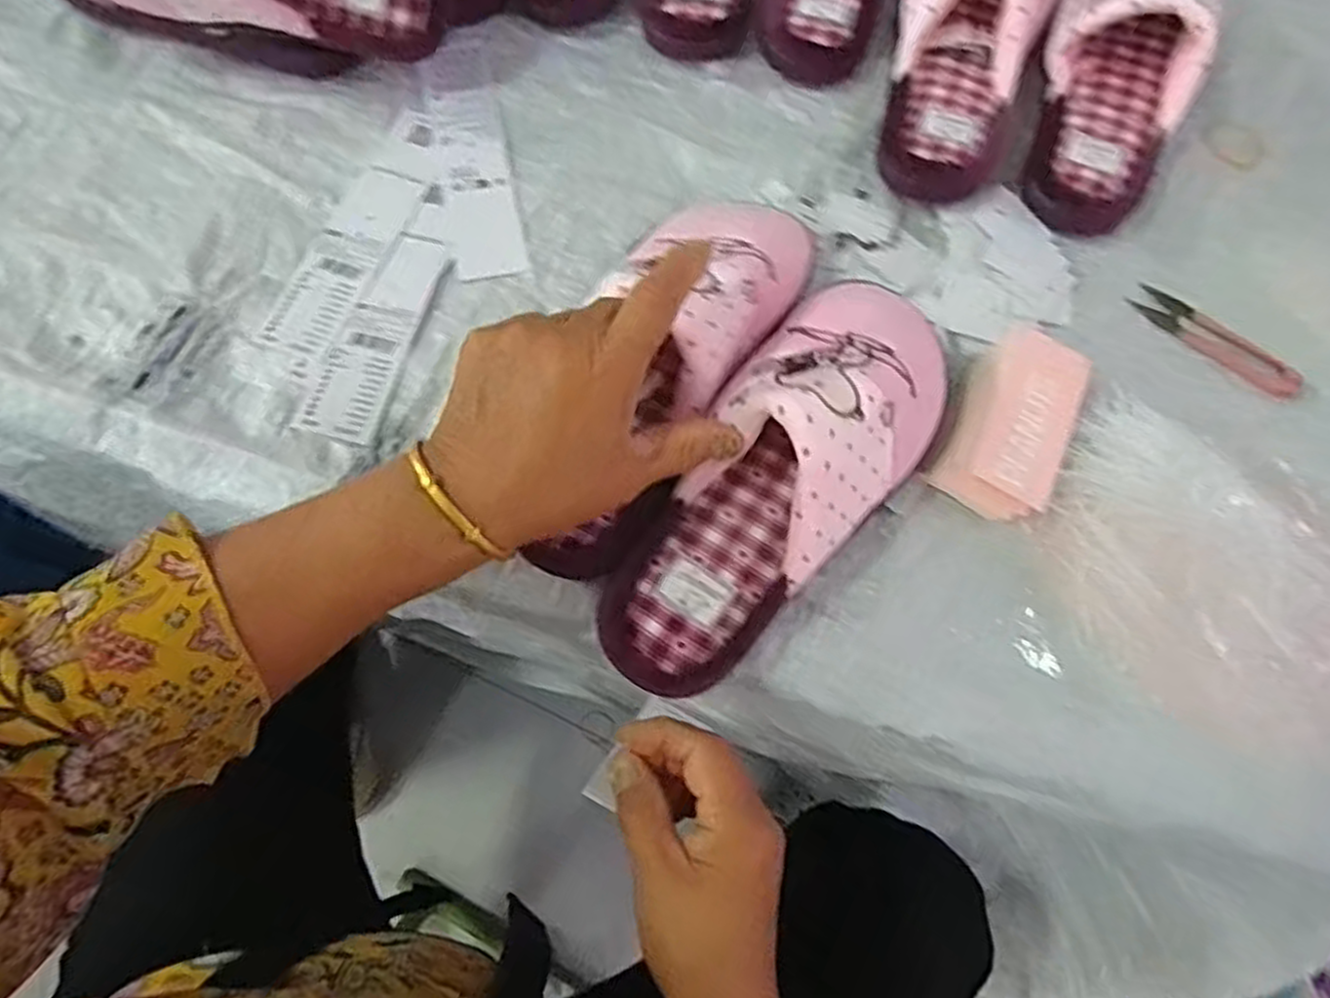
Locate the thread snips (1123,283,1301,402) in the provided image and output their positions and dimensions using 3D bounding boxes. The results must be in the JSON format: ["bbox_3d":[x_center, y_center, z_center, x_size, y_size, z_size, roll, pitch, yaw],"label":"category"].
[{"bbox_3d":[0.333,-0.097,0.452,0.103,0.011,0.026,40,75,10],"label":"thread snips"}]

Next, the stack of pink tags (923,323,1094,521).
[{"bbox_3d":[0.194,-0.044,0.418,0.057,0.028,0.113,28,73,7],"label":"stack of pink tags"}]

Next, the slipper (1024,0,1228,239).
[{"bbox_3d":[0.287,-0.268,0.472,0.096,0.059,0.208,18,85,4],"label":"slipper"}]

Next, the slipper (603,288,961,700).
[{"bbox_3d":[0.056,-0.012,0.365,0.095,0.068,0.232,36,86,9],"label":"slipper"}]

